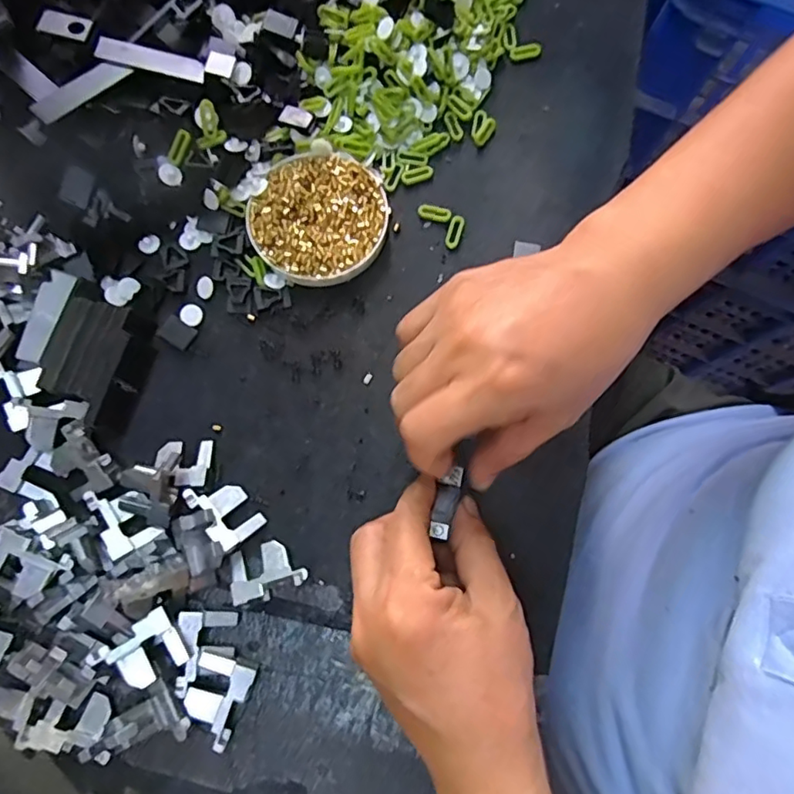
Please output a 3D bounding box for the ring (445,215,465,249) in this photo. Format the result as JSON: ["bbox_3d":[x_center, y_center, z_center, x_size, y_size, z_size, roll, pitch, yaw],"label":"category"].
[{"bbox_3d":[0.033,-0.094,0.328,0.008,0.004,0.019,18,76,4],"label":"ring"}]

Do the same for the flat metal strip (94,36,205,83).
[{"bbox_3d":[-0.133,-0.183,0.315,0.058,0.004,0.014,14,82,-2],"label":"flat metal strip"}]

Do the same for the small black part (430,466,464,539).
[{"bbox_3d":[0.023,0.049,0.271,0.010,0.004,0.035,17,64,4],"label":"small black part"}]

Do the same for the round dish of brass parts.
[{"bbox_3d":[-0.043,-0.099,0.323,0.072,0.014,0.074,0,76,-1],"label":"round dish of brass parts"}]

